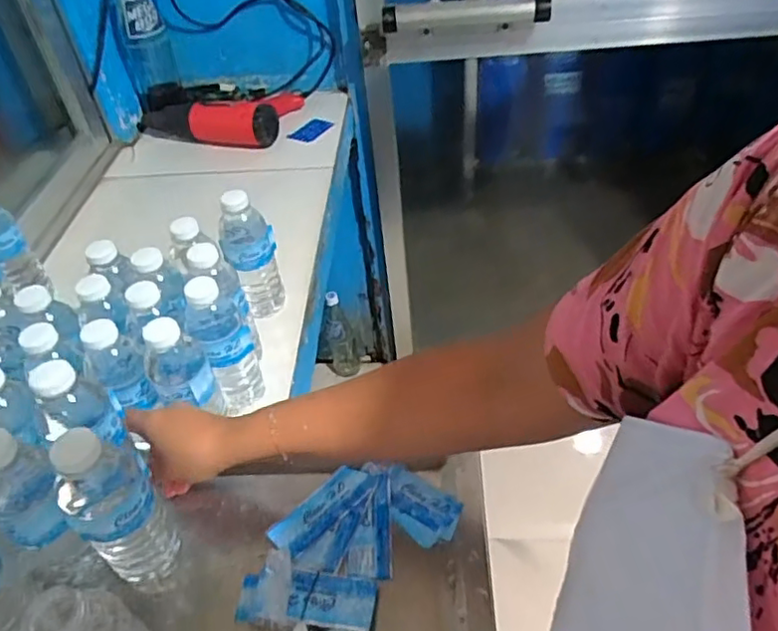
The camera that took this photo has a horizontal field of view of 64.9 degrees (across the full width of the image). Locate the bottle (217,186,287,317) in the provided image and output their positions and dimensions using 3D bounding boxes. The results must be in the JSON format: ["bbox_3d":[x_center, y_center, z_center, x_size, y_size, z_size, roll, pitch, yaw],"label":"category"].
[{"bbox_3d":[-0.171,-0.078,0.755,0.060,0.176,0.052,-19,46,-12],"label":"bottle"}]

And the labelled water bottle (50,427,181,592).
[{"bbox_3d":[-0.212,0.149,0.477,0.057,0.177,0.060,-24,44,-21],"label":"labelled water bottle"}]

